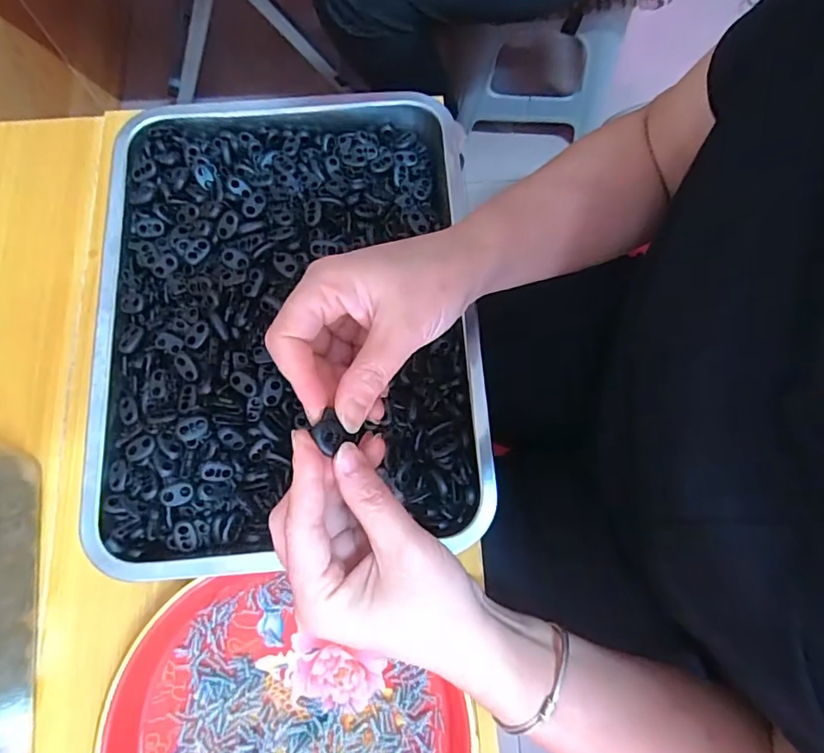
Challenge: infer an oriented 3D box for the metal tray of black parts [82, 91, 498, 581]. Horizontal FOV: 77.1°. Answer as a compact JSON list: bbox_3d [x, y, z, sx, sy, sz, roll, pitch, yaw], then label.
[{"bbox_3d":[-0.087,-0.048,0.374,0.262,0.066,0.342,-3,75,-1],"label":"metal tray of black parts"}]

